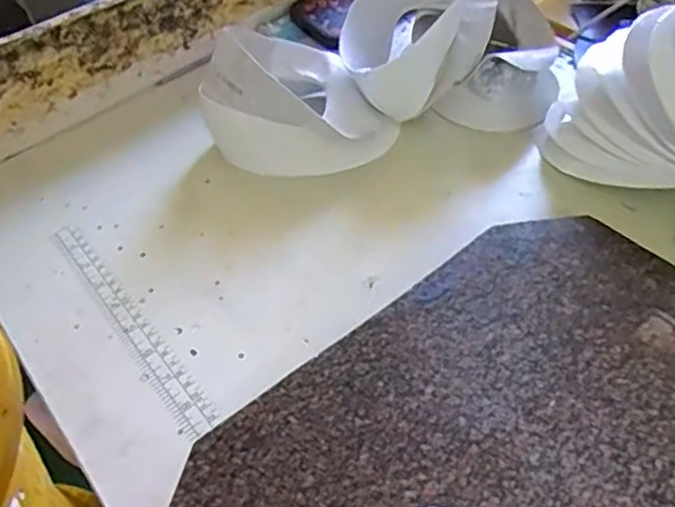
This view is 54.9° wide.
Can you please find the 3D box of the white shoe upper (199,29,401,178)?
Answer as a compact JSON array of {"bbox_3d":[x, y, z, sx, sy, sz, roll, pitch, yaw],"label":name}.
[{"bbox_3d":[-0.037,-0.121,0.519,0.128,0.080,0.126,-29,51,-19],"label":"white shoe upper"}]

